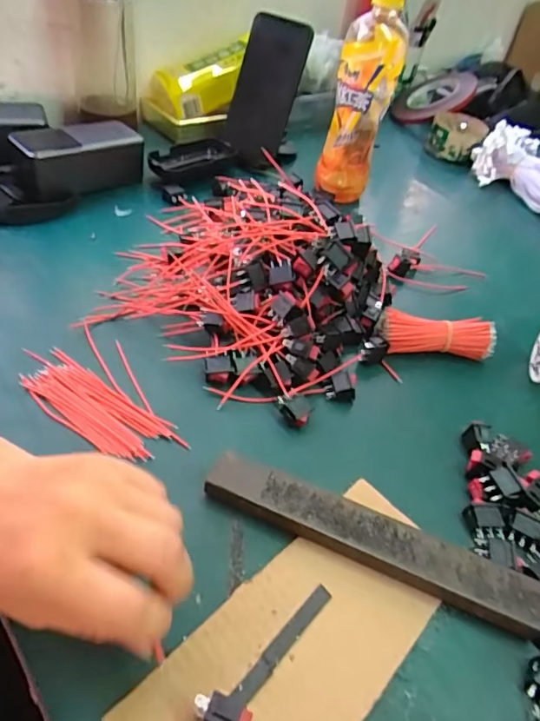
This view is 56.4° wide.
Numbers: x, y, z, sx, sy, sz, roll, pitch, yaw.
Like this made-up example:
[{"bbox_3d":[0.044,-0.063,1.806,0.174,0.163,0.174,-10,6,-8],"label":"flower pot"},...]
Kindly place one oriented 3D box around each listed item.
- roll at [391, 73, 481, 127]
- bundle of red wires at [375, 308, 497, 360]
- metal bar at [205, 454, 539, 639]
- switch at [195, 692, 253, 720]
[{"bbox_3d":[0.254,-0.423,0.818,0.126,0.023,0.133,-48,43,-12],"label":"roll"},{"bbox_3d":[0.144,-0.021,0.439,0.101,0.035,0.031,3,45,-9],"label":"bundle of red wires"},{"bbox_3d":[0.059,0.104,0.299,0.199,0.019,0.031,21,45,9],"label":"metal bar"},{"bbox_3d":[-0.021,0.160,0.227,0.025,0.021,0.013,25,46,13],"label":"switch"}]

